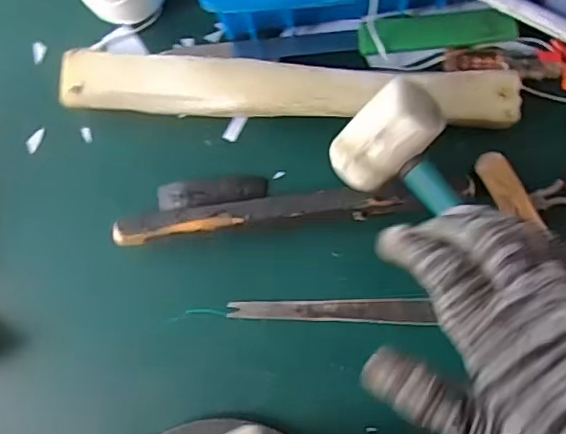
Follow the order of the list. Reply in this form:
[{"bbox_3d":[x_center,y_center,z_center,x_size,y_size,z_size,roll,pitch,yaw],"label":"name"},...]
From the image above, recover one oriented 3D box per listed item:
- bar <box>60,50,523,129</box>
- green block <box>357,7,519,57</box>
[{"bbox_3d":[0.003,-0.093,0.445,0.333,0.034,0.039,4,88,4],"label":"bar"},{"bbox_3d":[0.117,-0.142,0.449,0.117,0.015,0.025,-5,87,3],"label":"green block"}]

